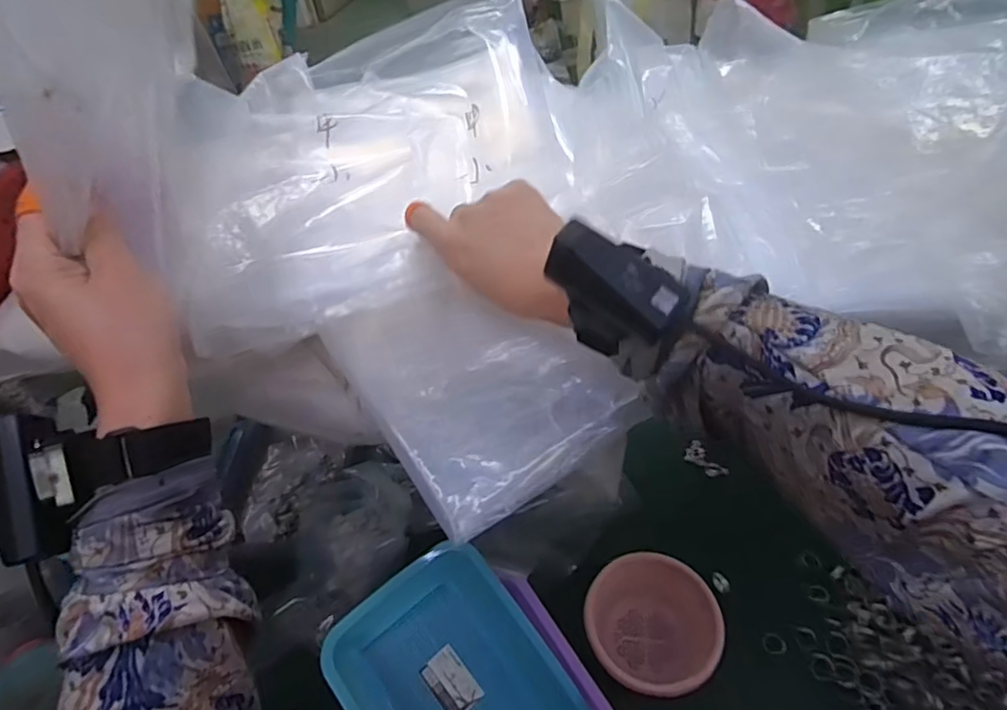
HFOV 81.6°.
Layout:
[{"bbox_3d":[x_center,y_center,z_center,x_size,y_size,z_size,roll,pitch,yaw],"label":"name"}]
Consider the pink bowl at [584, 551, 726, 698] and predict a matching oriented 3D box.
[{"bbox_3d":[0.177,0.327,0.700,0.148,0.096,0.145,-3,48,4],"label":"pink bowl"}]

